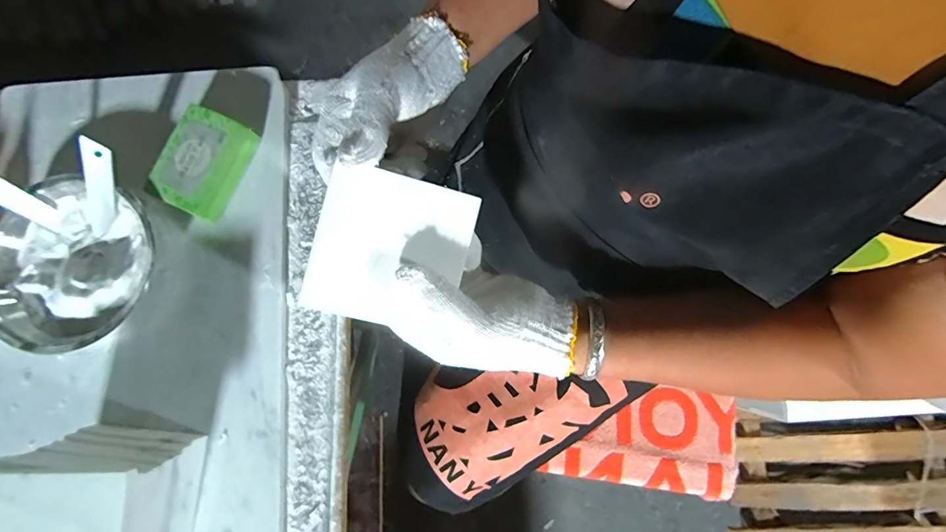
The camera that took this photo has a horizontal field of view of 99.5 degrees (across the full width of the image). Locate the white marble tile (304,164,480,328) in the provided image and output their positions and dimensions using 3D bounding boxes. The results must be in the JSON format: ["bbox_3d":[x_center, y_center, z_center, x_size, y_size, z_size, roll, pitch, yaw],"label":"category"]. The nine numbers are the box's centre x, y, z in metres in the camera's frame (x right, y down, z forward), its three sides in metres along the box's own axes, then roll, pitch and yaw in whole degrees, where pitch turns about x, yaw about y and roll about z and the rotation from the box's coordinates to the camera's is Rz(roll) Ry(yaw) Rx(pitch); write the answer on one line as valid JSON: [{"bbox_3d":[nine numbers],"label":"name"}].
[{"bbox_3d":[-0.054,-0.011,0.269,0.098,0.004,0.098,14,91,-12],"label":"white marble tile"}]

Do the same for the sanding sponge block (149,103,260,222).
[{"bbox_3d":[-0.252,-0.096,0.372,0.059,0.030,0.092,24,80,6],"label":"sanding sponge block"}]

